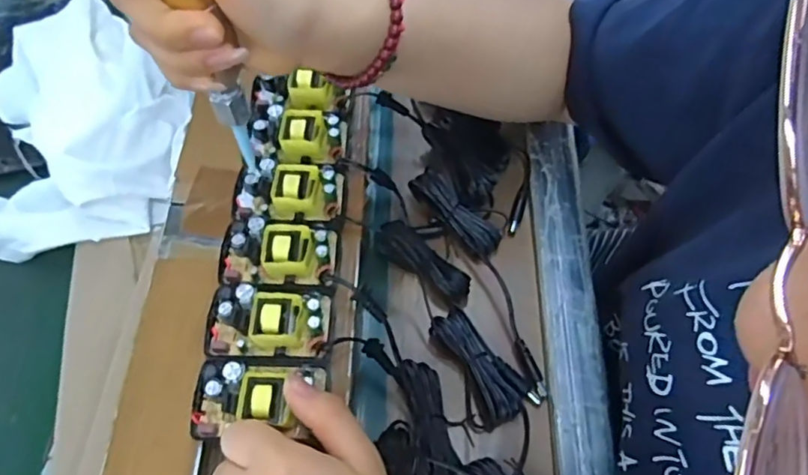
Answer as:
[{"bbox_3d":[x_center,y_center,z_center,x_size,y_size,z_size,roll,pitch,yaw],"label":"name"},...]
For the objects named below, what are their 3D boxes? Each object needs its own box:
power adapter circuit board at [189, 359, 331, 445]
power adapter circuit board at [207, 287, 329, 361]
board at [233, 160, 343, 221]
[{"bbox_3d":[-0.077,0.082,0.300,0.064,0.021,0.039,0,61,1],"label":"power adapter circuit board"},{"bbox_3d":[-0.075,0.047,0.325,0.065,0.028,0.040,0,56,4],"label":"power adapter circuit board"},{"bbox_3d":[-0.072,-0.030,0.363,0.064,0.028,0.039,-1,56,3],"label":"board"}]

